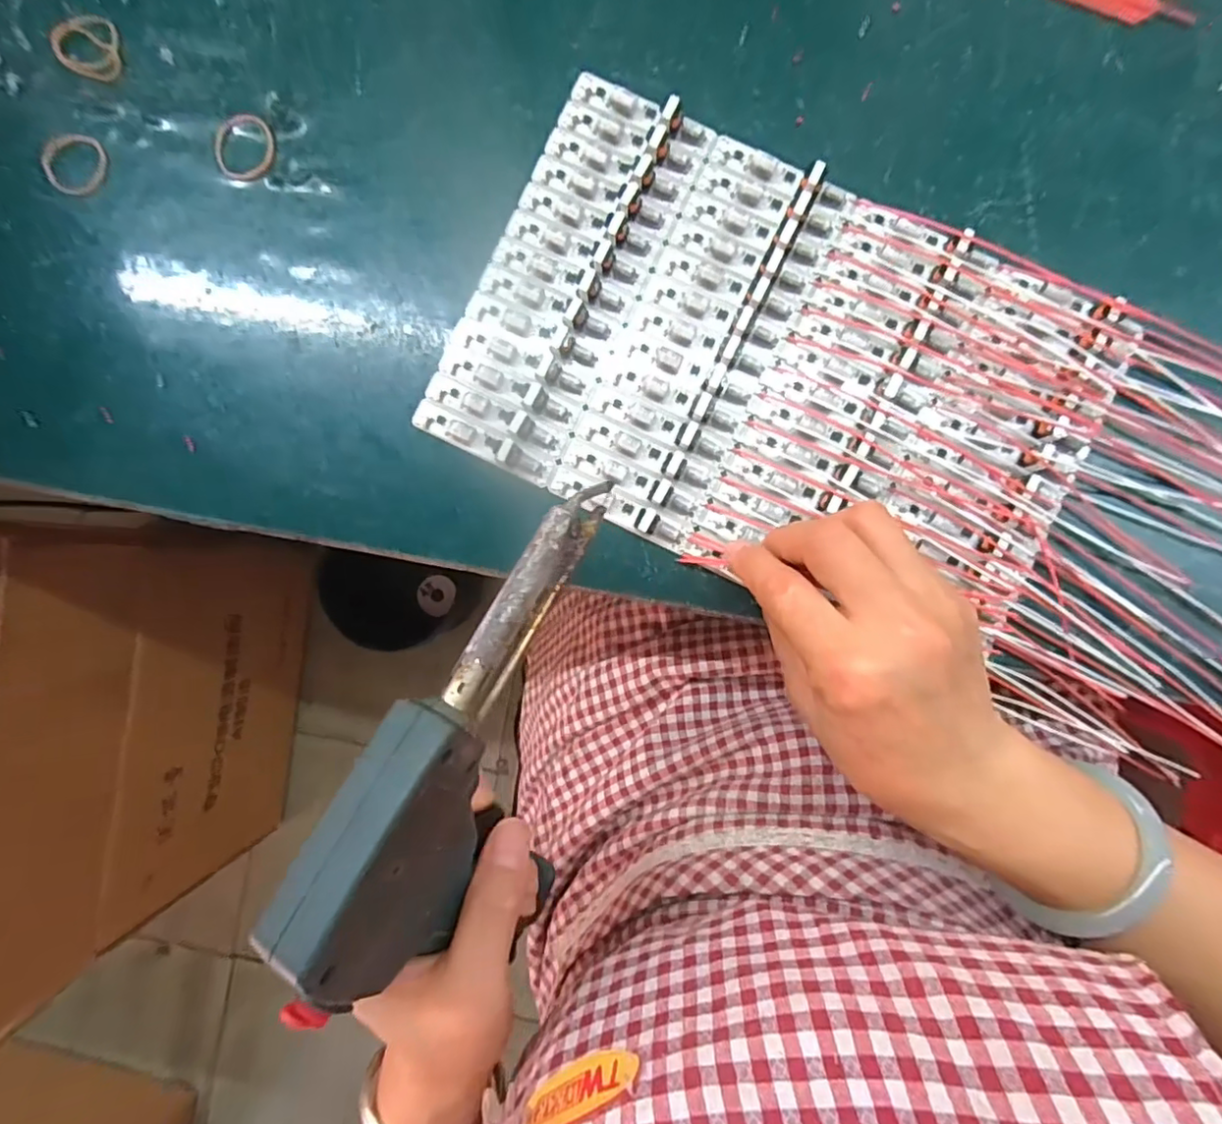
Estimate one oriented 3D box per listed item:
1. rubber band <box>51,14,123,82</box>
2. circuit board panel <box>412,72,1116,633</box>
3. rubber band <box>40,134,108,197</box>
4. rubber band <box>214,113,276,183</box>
[{"bbox_3d":[-0.262,-0.259,0.299,0.034,0.004,0.030,12,90,2],"label":"rubber band"},{"bbox_3d":[0.075,-0.090,0.284,0.290,0.014,0.184,26,91,2],"label":"circuit board panel"},{"bbox_3d":[-0.270,-0.200,0.299,0.033,0.004,0.031,0,90,2],"label":"rubber band"},{"bbox_3d":[-0.181,-0.204,0.293,0.030,0.004,0.032,0,90,2],"label":"rubber band"}]

